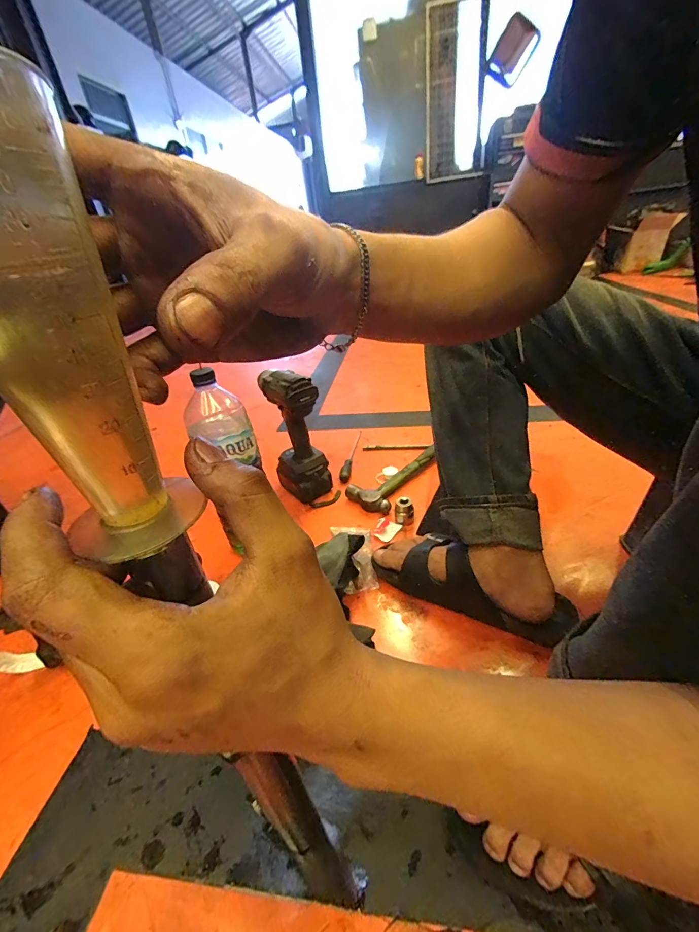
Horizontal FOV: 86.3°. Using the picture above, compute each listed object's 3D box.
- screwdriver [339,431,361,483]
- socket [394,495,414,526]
[{"bbox_3d":[0.002,-0.030,0.880,0.025,0.018,0.216,-1,33,10],"label":"screwdriver"},{"bbox_3d":[0.097,0.079,0.659,0.031,0.042,0.032,-3,33,6],"label":"socket"}]

